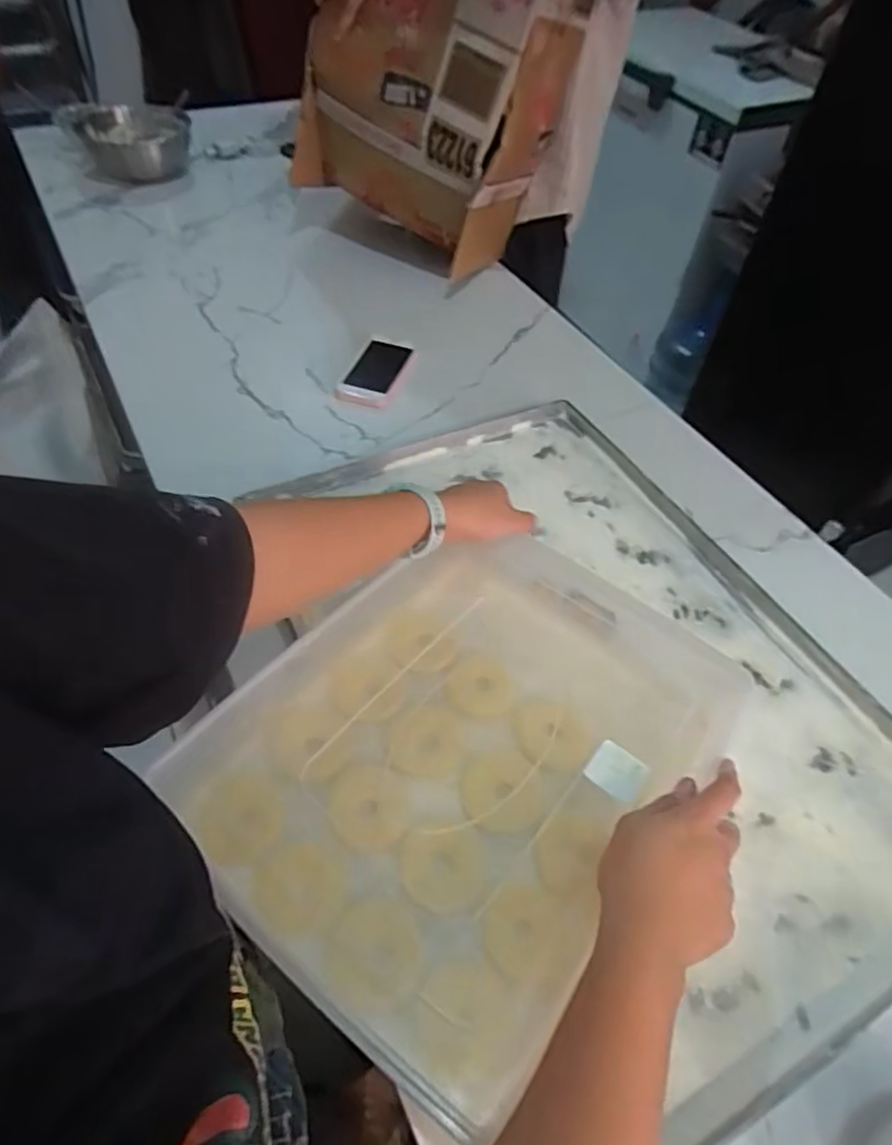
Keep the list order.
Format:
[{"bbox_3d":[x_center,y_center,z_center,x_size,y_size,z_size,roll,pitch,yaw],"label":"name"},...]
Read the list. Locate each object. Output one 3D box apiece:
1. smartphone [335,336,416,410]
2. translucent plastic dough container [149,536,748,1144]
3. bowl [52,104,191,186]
[{"bbox_3d":[-0.088,-0.258,0.867,0.068,0.014,0.136,15,51,8],"label":"smartphone"},{"bbox_3d":[0.016,0.123,0.491,0.280,0.056,0.360,35,56,22],"label":"translucent plastic dough container"},{"bbox_3d":[-0.581,-0.796,1.236,0.179,0.087,0.217,-33,60,-27],"label":"bowl"}]

